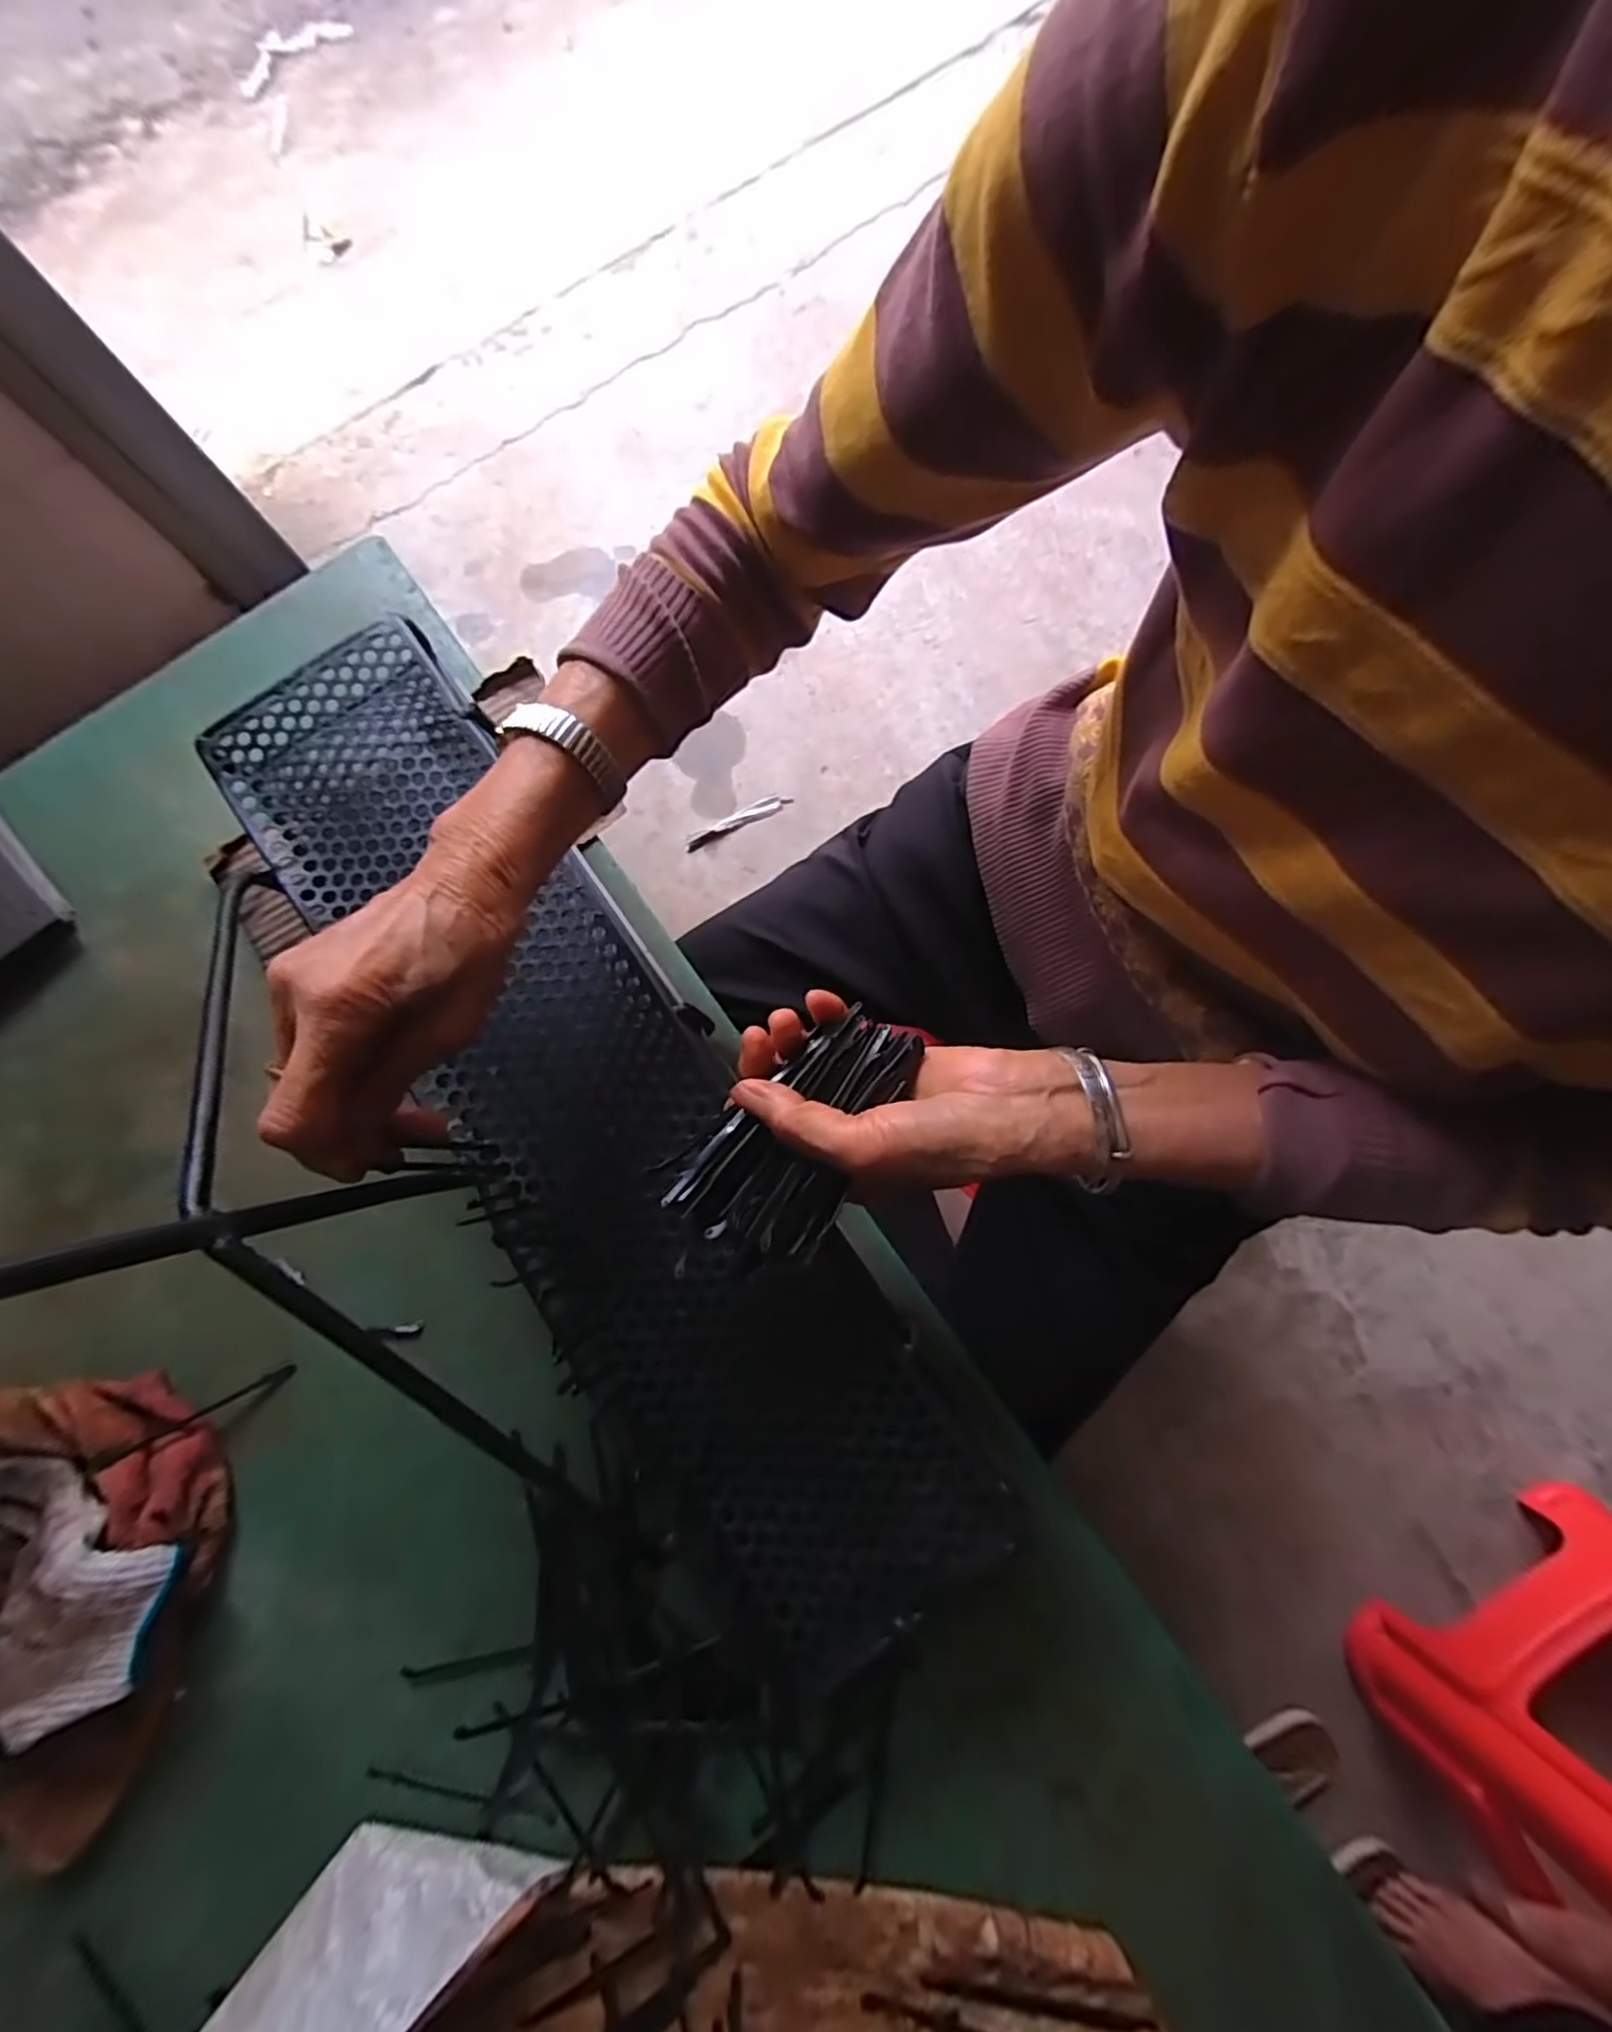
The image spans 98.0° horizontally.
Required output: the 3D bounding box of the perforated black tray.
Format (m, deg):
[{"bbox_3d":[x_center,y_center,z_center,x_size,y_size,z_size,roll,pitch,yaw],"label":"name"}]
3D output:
[{"bbox_3d":[-0.123,0.038,0.376,0.140,0.027,0.592,-35,80,-5],"label":"perforated black tray"}]

